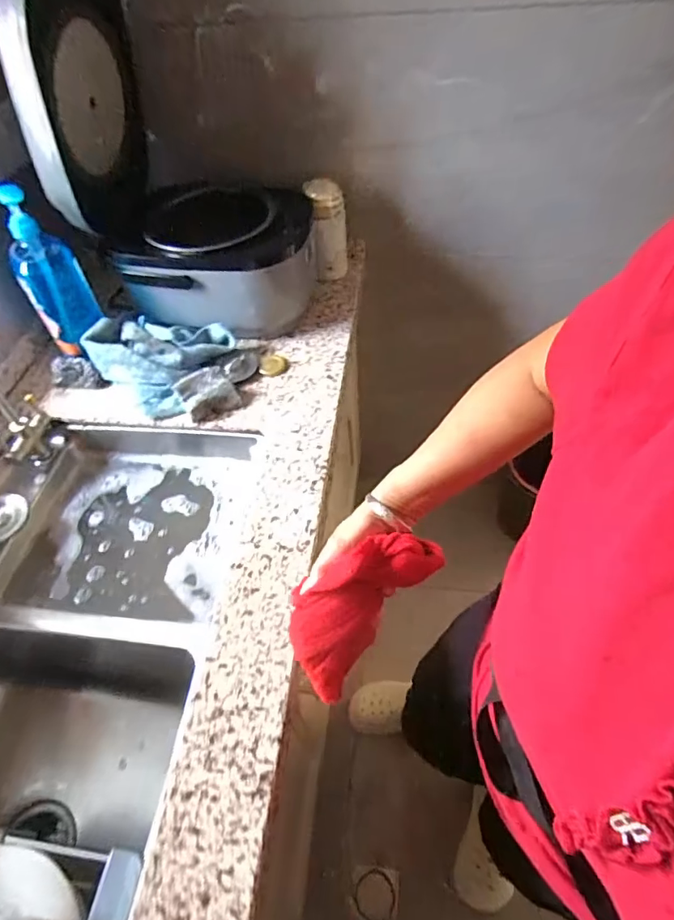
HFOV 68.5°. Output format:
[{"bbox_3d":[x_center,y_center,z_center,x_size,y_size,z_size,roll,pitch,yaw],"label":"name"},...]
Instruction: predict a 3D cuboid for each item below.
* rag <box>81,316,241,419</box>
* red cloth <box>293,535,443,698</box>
[{"bbox_3d":[-0.296,-0.159,0.830,0.240,0.089,0.171,-9,51,-2],"label":"rag"},{"bbox_3d":[0.020,0.126,0.474,0.158,0.104,0.079,-38,58,-23],"label":"red cloth"}]

